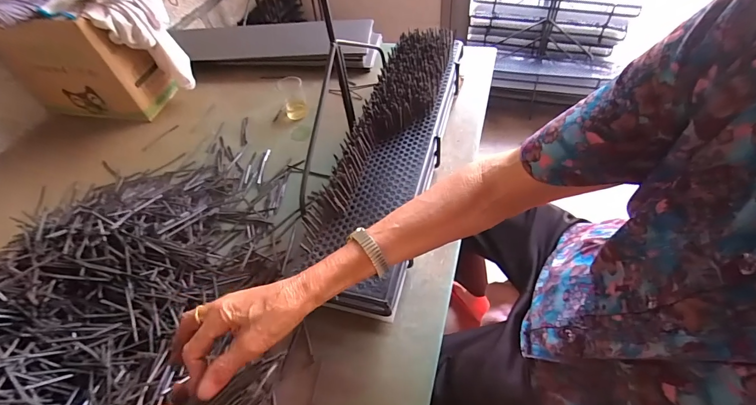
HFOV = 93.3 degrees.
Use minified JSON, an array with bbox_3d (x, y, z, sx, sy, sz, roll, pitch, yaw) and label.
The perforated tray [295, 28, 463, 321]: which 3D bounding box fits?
[{"bbox_3d":[0.033,-0.120,0.610,0.149,0.068,0.577,20,64,1],"label":"perforated tray"}]

